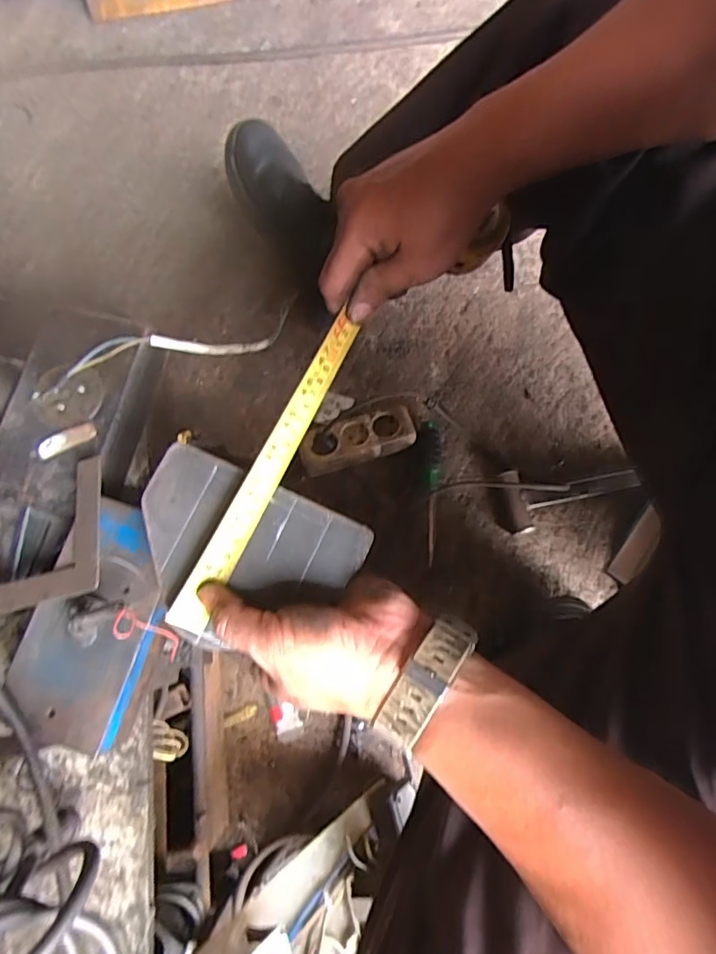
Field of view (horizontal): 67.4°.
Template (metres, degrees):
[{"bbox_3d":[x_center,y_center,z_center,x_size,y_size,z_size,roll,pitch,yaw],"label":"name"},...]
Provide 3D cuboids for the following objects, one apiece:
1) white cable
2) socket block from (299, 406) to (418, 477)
[{"bbox_3d":[-0.148,-0.121,0.478,0.224,0.042,0.033,-21,74,-36],"label":"white cable"},{"bbox_3d":[-0.002,-0.052,0.758,0.160,0.050,0.062,-18,76,-4],"label":"socket block"}]

